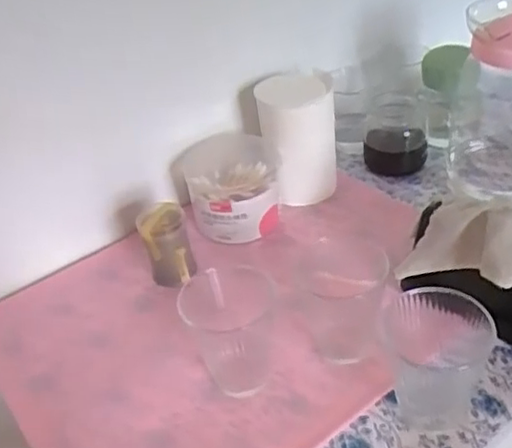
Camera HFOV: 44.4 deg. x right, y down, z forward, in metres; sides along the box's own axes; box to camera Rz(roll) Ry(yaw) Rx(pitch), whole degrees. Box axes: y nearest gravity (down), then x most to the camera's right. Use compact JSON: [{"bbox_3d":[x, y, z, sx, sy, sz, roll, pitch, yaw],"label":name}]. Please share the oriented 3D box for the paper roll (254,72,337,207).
[{"bbox_3d":[0.048,-0.085,0.693,0.080,0.147,0.085,-5,35,3],"label":"paper roll"}]

